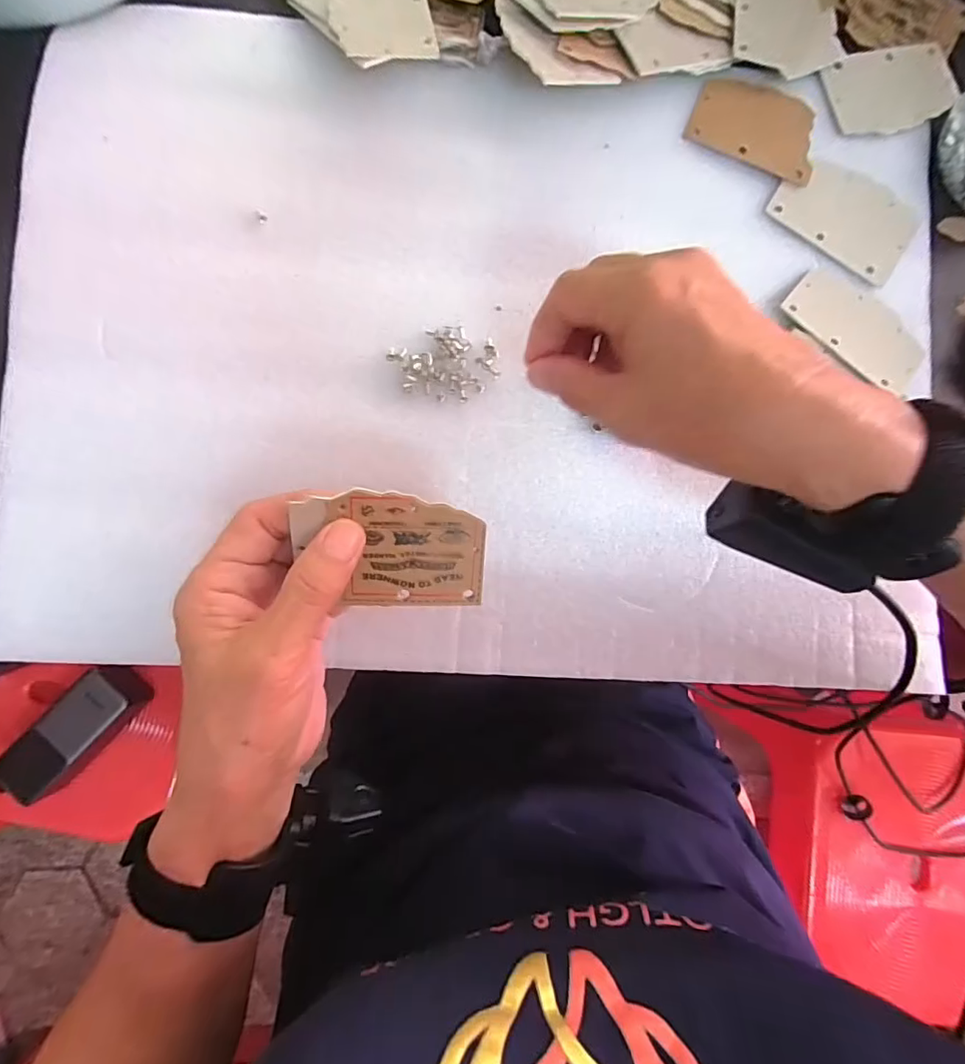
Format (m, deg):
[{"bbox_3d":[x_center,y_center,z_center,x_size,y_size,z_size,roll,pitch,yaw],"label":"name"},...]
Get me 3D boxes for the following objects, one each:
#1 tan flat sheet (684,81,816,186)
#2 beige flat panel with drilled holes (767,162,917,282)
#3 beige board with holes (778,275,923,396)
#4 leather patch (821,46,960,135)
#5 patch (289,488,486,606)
[{"bbox_3d":[0.166,-0.247,0.317,0.076,0.004,0.051,20,85,-2],"label":"tan flat sheet"},{"bbox_3d":[0.216,-0.189,0.311,0.081,0.004,0.058,33,85,-1],"label":"beige flat panel with drilled holes"},{"bbox_3d":[0.220,-0.120,0.307,0.085,0.004,0.053,36,72,-1],"label":"beige board with holes"},{"bbox_3d":[0.255,-0.274,0.324,0.089,0.005,0.054,-16,82,-8],"label":"leather patch"},{"bbox_3d":[-0.038,0.009,0.236,0.078,0.004,0.054,0,111,-11],"label":"patch"}]

